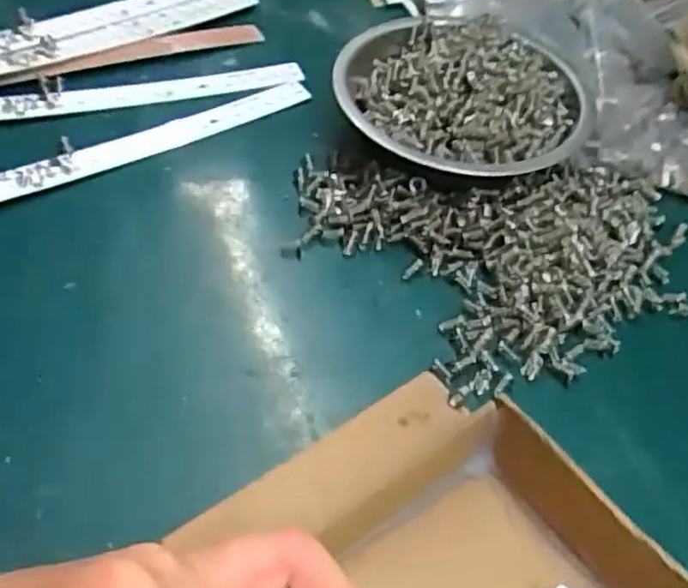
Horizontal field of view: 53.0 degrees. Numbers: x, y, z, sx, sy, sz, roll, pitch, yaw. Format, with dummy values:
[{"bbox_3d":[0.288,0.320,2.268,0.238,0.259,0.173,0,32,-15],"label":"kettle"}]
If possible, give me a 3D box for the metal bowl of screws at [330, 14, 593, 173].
[{"bbox_3d":[0.058,-0.097,0.350,0.123,0.047,0.114,2,51,-3],"label":"metal bowl of screws"}]

